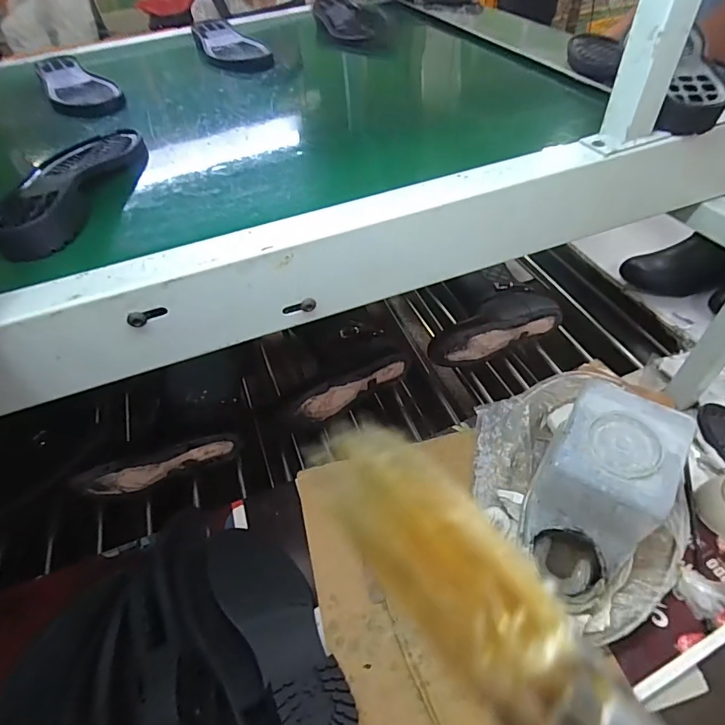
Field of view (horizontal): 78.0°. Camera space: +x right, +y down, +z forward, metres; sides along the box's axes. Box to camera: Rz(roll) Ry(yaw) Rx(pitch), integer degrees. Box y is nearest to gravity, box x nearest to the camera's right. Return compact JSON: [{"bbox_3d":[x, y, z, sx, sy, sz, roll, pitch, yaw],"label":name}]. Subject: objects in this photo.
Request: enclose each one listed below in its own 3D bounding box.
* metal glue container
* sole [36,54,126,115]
[{"bbox_3d":[0.225,0.133,0.441,0.104,0.147,0.158,27,56,26],"label":"metal glue container"},{"bbox_3d":[-0.405,-0.397,0.638,0.089,0.025,0.224,-27,51,-17],"label":"sole"}]

